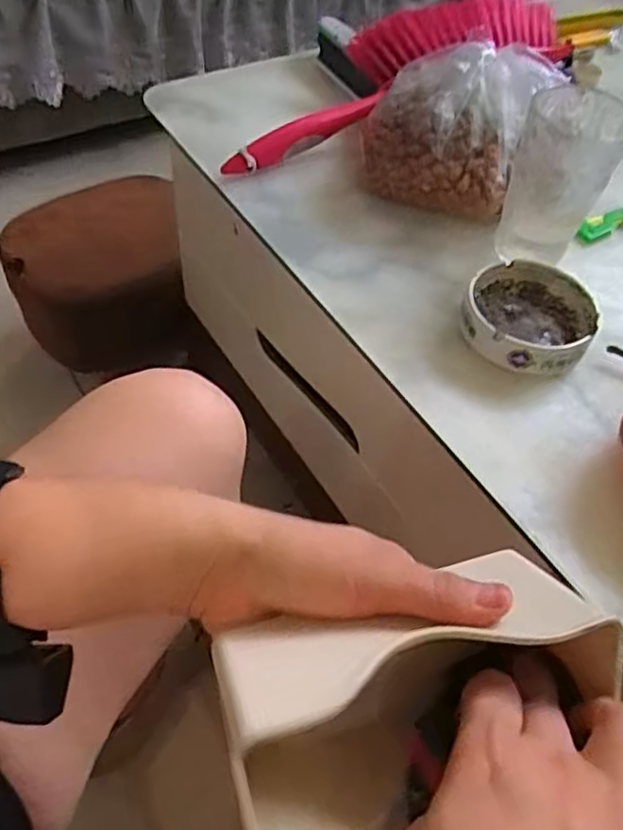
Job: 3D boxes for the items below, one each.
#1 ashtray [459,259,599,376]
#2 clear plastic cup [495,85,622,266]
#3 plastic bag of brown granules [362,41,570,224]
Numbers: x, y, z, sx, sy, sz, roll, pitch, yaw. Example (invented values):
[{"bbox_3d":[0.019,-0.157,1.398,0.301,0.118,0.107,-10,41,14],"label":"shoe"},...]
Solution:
[{"bbox_3d":[0.167,-0.075,0.516,0.096,0.035,0.098,2,53,-3],"label":"ashtray"},{"bbox_3d":[0.196,-0.183,0.537,0.072,0.134,0.080,23,55,12],"label":"clear plastic cup"},{"bbox_3d":[0.128,-0.256,0.600,0.136,0.116,0.124,27,56,15],"label":"plastic bag of brown granules"}]

